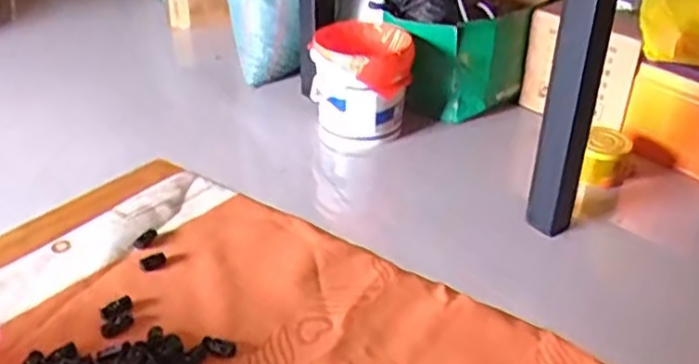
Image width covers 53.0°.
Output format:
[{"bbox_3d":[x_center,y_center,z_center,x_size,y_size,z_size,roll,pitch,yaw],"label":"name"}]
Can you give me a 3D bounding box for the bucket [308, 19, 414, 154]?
[{"bbox_3d":[0.033,-0.251,1.924,0.264,0.312,0.251,2,32,3],"label":"bucket"}]

